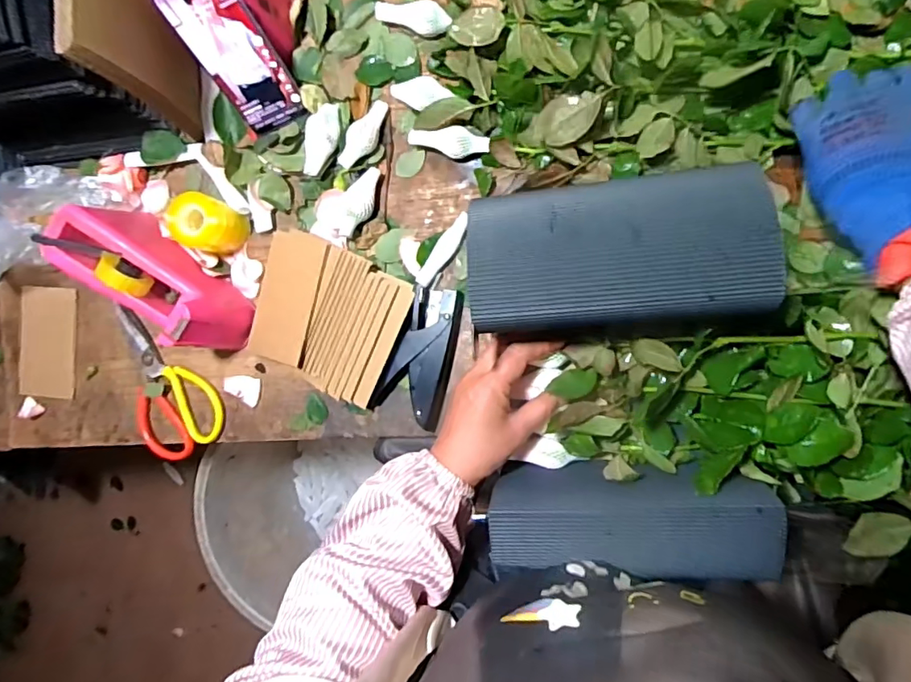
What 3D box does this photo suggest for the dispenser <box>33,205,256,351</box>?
[{"bbox_3d":[-0.322,-0.065,0.579,0.199,0.098,0.082,36,97,7],"label":"dispenser"}]

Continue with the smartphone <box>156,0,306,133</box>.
[{"bbox_3d":[-0.223,-0.292,0.546,0.070,0.156,0.013,-14,53,12],"label":"smartphone"}]

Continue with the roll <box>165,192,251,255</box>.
[{"bbox_3d":[-0.277,-0.130,0.600,0.059,0.068,0.062,25,96,8],"label":"roll"}]

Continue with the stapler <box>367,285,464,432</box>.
[{"bbox_3d":[-0.038,0.014,0.585,0.074,0.027,0.146,15,94,9],"label":"stapler"}]

